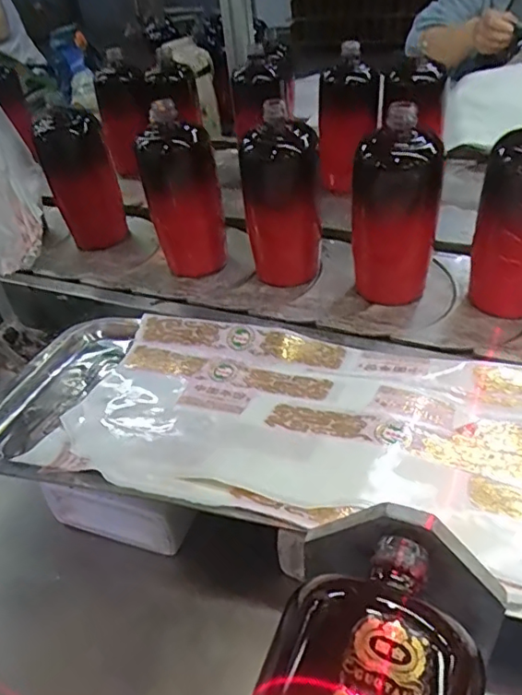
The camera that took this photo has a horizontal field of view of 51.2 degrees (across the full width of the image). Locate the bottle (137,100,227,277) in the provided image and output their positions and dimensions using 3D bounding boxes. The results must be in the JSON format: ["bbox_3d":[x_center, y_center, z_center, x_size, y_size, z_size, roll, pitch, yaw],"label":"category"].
[{"bbox_3d":[-0.089,-0.171,0.631,0.059,0.176,0.063,16,44,25],"label":"bottle"}]

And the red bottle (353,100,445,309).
[{"bbox_3d":[0.130,-0.129,0.532,0.060,0.173,0.062,-31,45,-26],"label":"red bottle"}]

